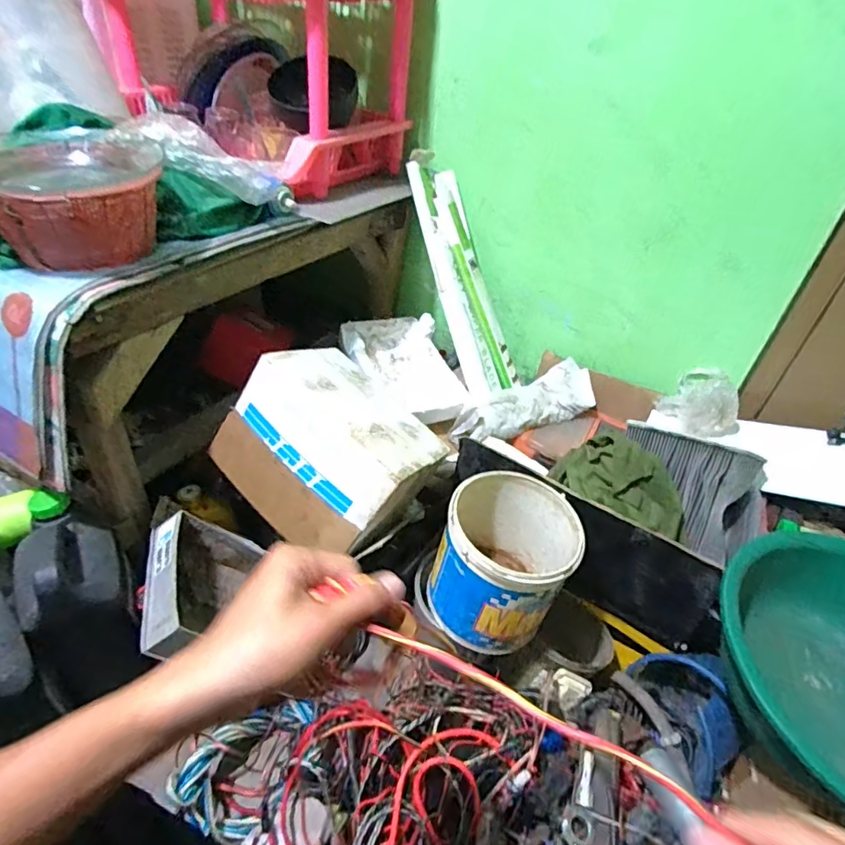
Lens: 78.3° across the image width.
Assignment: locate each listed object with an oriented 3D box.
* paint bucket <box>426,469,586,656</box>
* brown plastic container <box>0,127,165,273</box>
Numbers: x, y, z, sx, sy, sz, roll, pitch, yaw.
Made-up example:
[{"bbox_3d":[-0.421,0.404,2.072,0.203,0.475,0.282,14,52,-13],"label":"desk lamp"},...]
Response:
[{"bbox_3d":[0.118,0.203,0.754,0.173,0.191,0.188,4,39,-4],"label":"paint bucket"},{"bbox_3d":[-0.405,-0.255,0.605,0.198,0.110,0.204,-19,46,-29],"label":"brown plastic container"}]

